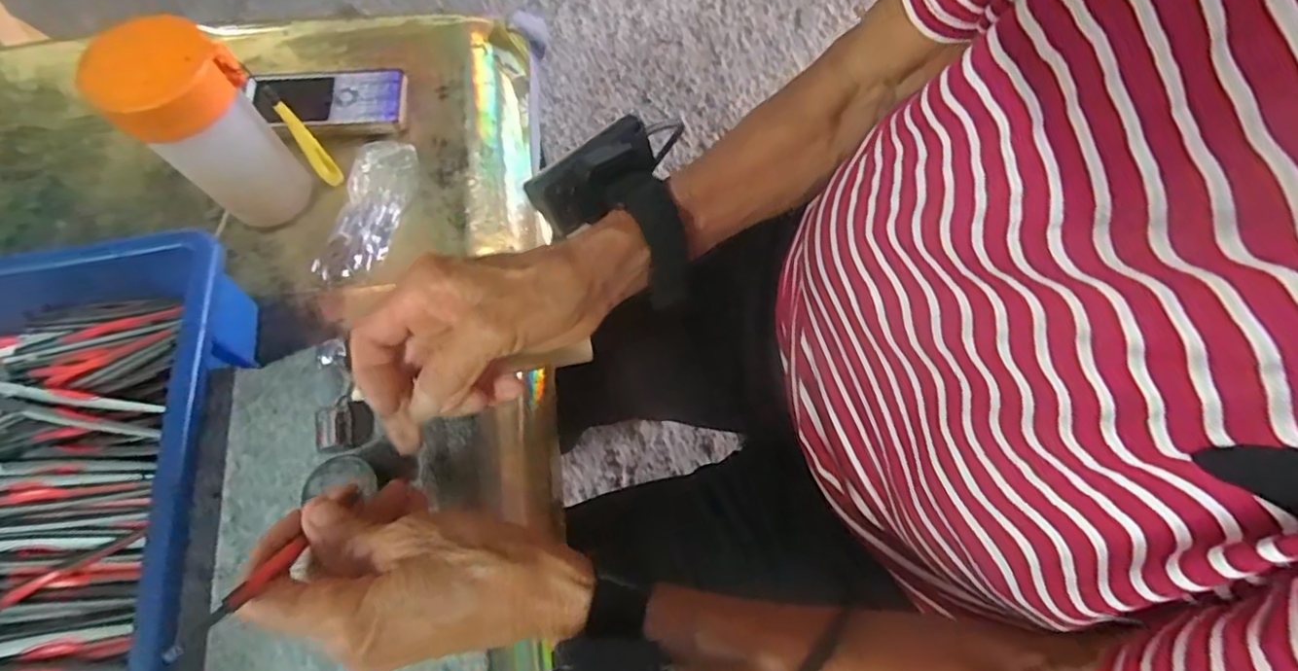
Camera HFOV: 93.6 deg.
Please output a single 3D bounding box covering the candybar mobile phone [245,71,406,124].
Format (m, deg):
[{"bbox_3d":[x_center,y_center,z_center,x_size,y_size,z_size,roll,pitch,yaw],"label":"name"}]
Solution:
[{"bbox_3d":[-0.250,-0.186,0.475,0.114,0.007,0.047,-5,70,-6],"label":"candybar mobile phone"}]

